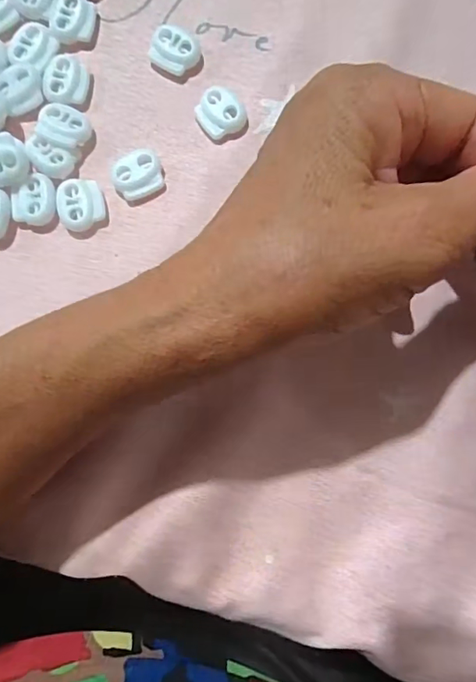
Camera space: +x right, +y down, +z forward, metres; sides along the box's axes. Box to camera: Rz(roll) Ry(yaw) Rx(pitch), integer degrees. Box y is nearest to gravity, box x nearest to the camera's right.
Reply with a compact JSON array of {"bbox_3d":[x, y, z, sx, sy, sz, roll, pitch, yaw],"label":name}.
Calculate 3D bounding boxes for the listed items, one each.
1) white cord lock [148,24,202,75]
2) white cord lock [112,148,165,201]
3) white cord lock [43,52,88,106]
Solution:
[{"bbox_3d":[-0.028,-0.126,0.201,0.021,0.008,0.019,21,86,4],"label":"white cord lock"},{"bbox_3d":[-0.042,-0.071,0.195,0.021,0.007,0.017,-25,85,-1],"label":"white cord lock"},{"bbox_3d":[-0.074,-0.113,0.200,0.017,0.005,0.023,5,85,2],"label":"white cord lock"}]

